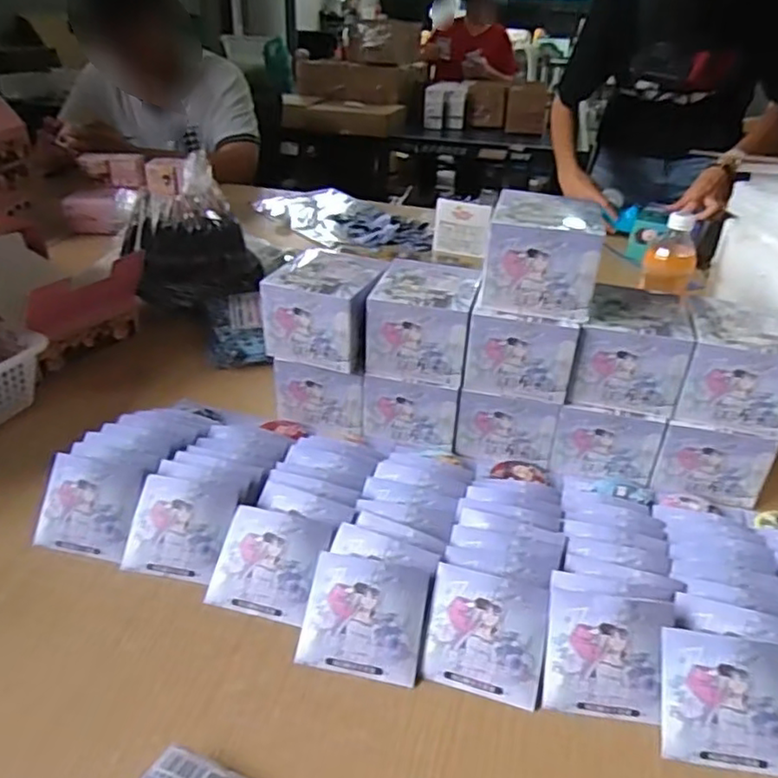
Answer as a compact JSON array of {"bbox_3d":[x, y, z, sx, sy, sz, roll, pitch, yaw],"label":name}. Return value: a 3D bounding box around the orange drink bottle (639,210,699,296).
[{"bbox_3d":[0.381,-0.180,0.851,0.056,0.100,0.061,2,32,-1],"label":"orange drink bottle"}]

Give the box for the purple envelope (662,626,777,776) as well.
[{"bbox_3d":[0.246,0.223,0.452,0.094,0.011,0.086,6,75,9],"label":"purple envelope"}]

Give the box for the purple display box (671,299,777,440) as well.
[{"bbox_3d":[0.356,-0.024,0.650,0.106,0.094,0.106,11,33,12],"label":"purple display box"}]

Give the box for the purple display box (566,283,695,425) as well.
[{"bbox_3d":[0.254,-0.044,0.673,0.106,0.097,0.101,10,33,11],"label":"purple display box"}]

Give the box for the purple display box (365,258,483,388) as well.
[{"bbox_3d":[0.041,-0.077,0.712,0.107,0.094,0.110,10,33,12],"label":"purple display box"}]

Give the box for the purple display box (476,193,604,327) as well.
[{"bbox_3d":[0.155,-0.138,0.645,0.110,0.094,0.097,11,33,12],"label":"purple display box"}]

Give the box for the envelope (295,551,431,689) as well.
[{"bbox_3d":[-0.020,0.181,0.503,0.094,0.010,0.088,8,73,7],"label":"envelope"}]

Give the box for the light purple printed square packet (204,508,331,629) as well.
[{"bbox_3d":[-0.105,0.151,0.549,0.093,0.007,0.087,10,72,11],"label":"light purple printed square packet"}]

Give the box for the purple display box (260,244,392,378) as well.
[{"bbox_3d":[-0.070,-0.094,0.730,0.117,0.095,0.111,12,33,14],"label":"purple display box"}]

